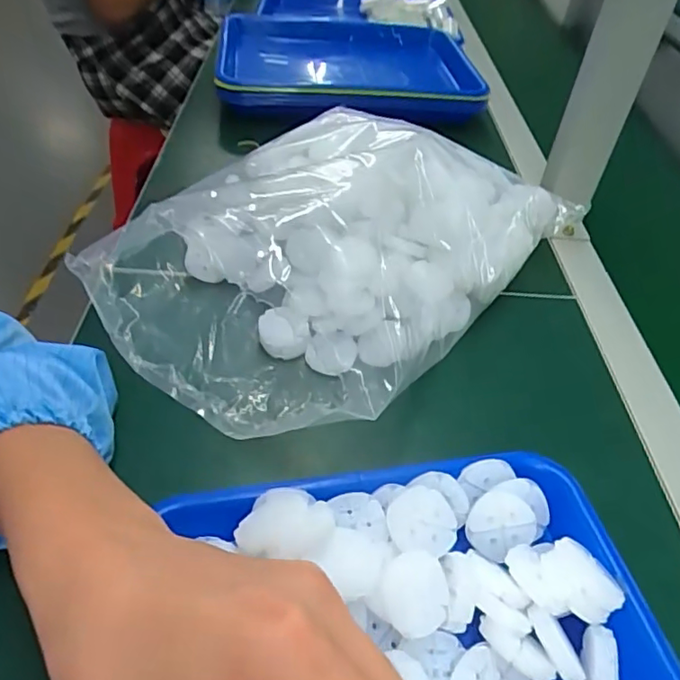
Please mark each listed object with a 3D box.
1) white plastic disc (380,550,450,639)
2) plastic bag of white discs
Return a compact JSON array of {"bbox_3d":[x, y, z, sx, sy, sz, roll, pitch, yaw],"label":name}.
[{"bbox_3d":[0.034,0.115,0.262,0.035,0.004,0.036,12,61,-23],"label":"white plastic disc"},{"bbox_3d":[-0.001,-0.091,0.465,0.258,0.104,0.357,35,51,26],"label":"plastic bag of white discs"}]

